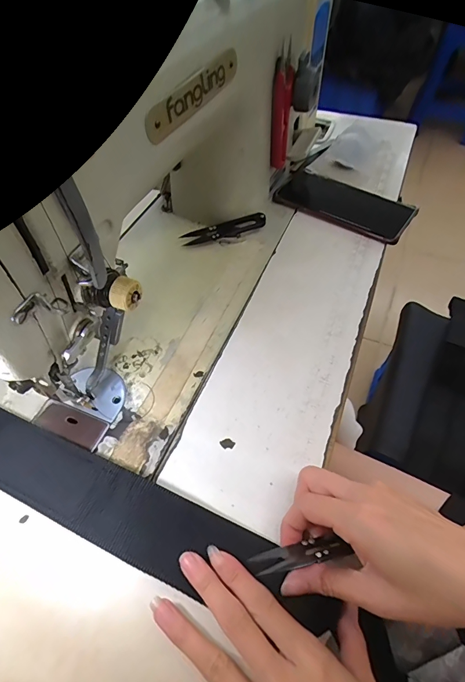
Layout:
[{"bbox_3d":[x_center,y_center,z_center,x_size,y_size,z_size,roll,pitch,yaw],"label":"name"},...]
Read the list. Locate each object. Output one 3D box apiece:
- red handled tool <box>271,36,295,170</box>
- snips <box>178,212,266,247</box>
[{"bbox_3d":[0.051,-0.236,0.390,0.017,0.112,0.020,14,55,15],"label":"red handled tool"},{"bbox_3d":[-0.010,-0.130,0.445,0.098,0.016,0.027,-19,55,-12],"label":"snips"}]

